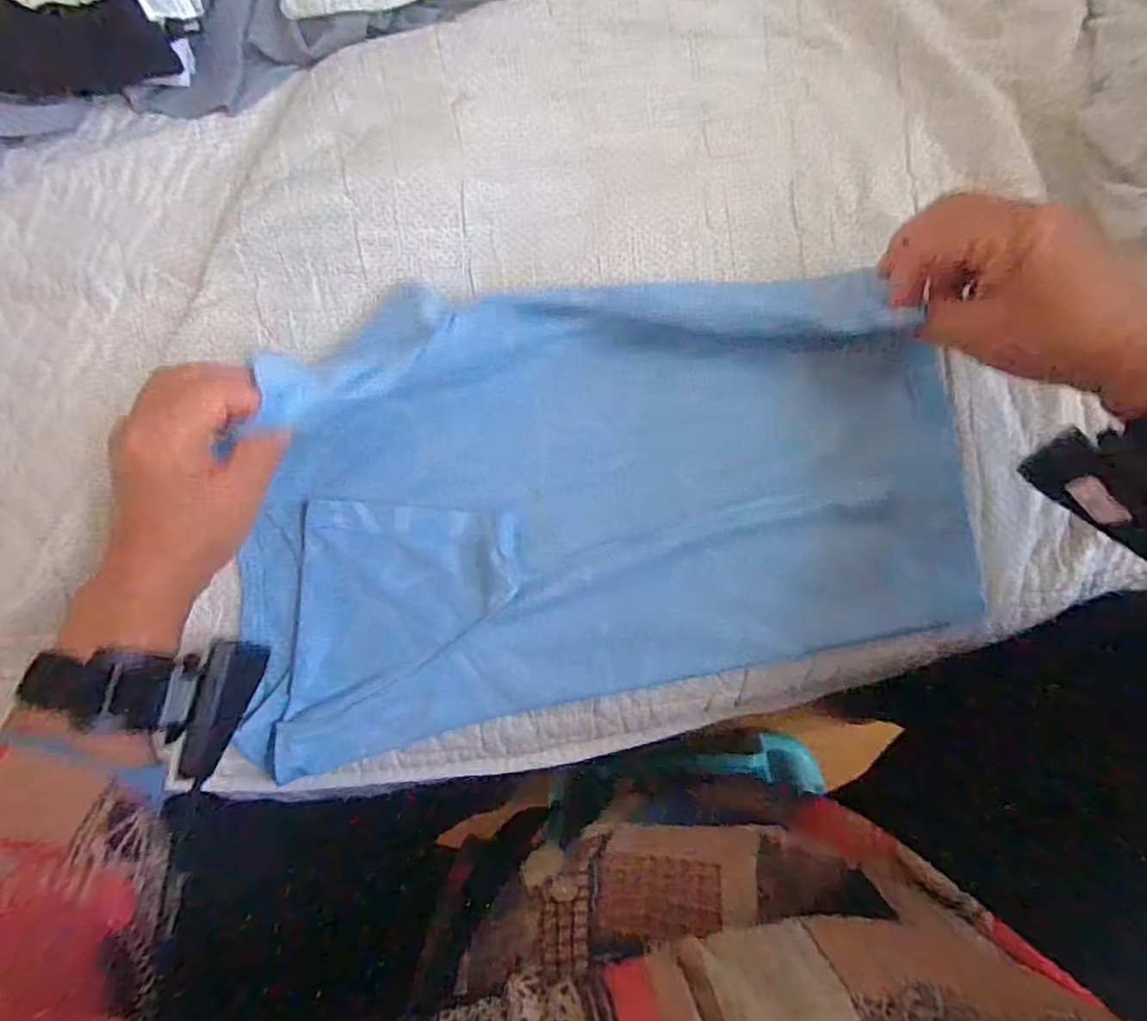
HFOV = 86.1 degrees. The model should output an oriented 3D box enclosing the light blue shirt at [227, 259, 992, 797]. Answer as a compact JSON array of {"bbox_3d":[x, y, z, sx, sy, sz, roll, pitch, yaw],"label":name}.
[{"bbox_3d":[-0.004,-0.010,0.368,0.427,0.051,0.277,-16,85,3],"label":"light blue shirt"}]

